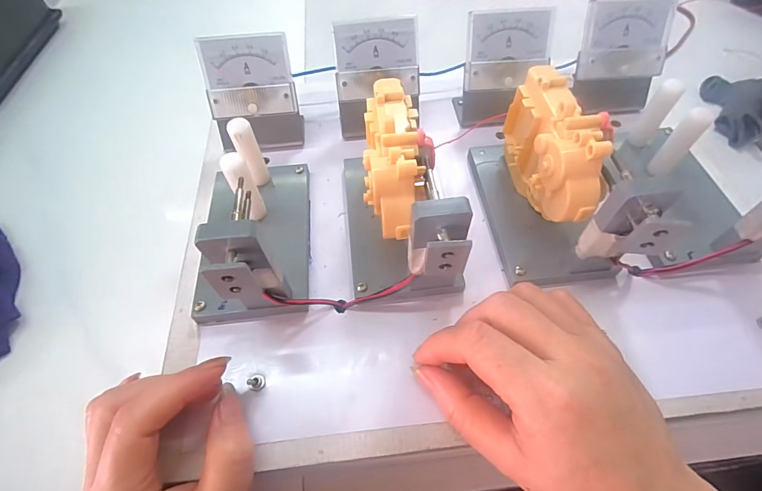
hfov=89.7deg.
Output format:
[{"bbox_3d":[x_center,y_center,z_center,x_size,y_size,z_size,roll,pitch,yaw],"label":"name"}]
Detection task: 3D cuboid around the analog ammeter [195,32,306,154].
[{"bbox_3d":[-0.097,-0.114,0.294,0.064,0.071,0.044,-11,57,-4],"label":"analog ammeter"}]

